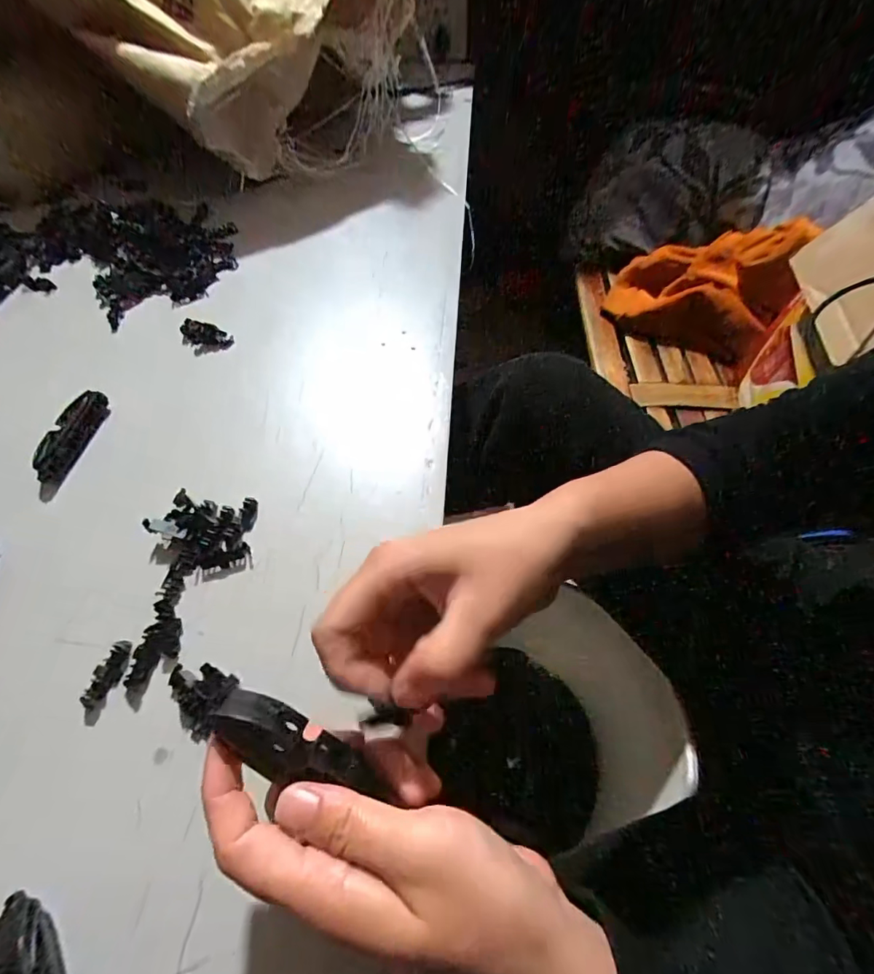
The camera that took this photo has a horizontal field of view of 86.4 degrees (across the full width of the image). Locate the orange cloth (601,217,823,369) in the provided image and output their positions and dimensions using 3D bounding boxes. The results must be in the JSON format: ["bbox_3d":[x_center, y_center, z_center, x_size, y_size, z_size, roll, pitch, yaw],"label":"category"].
[{"bbox_3d":[0.412,-0.329,0.732,0.251,0.158,0.157,35,64,21],"label":"orange cloth"}]

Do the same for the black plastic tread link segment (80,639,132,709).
[{"bbox_3d":[-0.180,0.102,0.255,0.014,0.005,0.034,11,58,8],"label":"black plastic tread link segment"}]

